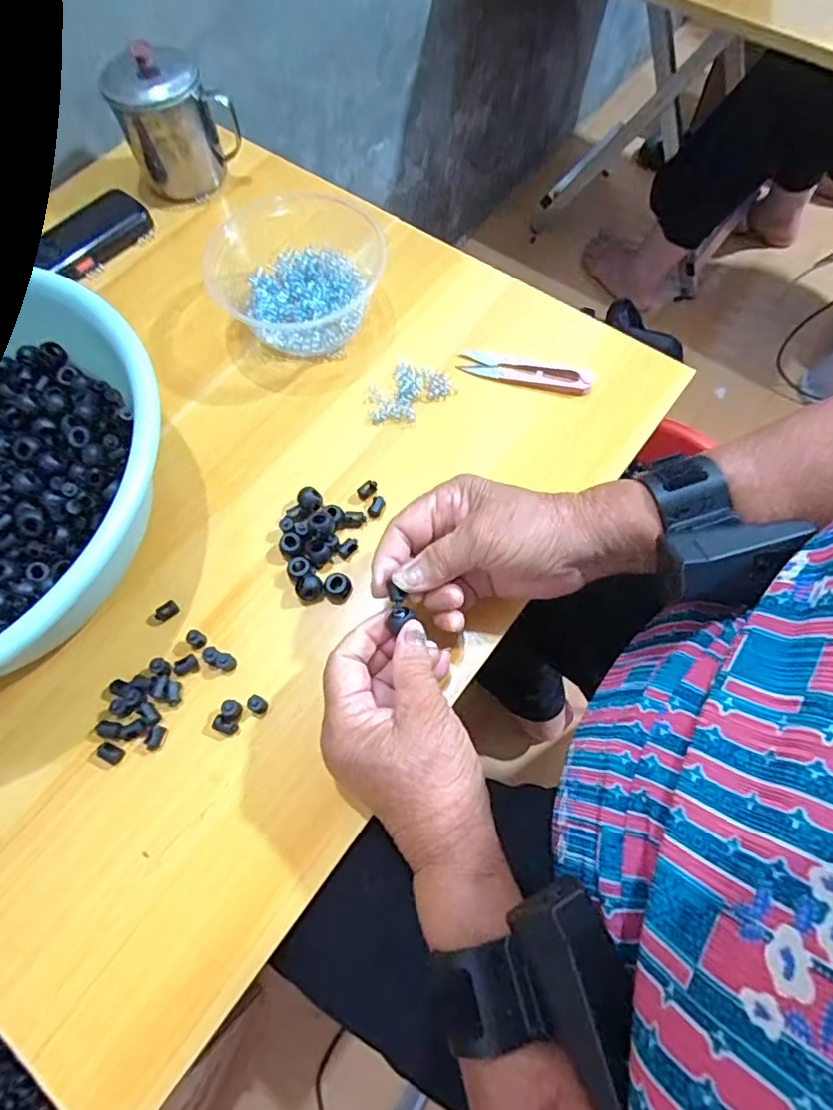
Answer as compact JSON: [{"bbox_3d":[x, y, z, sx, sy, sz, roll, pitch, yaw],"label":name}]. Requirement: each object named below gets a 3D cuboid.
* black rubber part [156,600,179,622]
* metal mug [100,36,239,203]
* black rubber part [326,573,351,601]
[{"bbox_3d":[-0.166,0.037,0.382,0.015,0.004,0.010,-35,69,-11],"label":"black rubber part"},{"bbox_3d":[-0.207,-0.378,0.502,0.087,0.095,0.070,-43,71,-14],"label":"metal mug"},{"bbox_3d":[-0.052,0.020,0.381,0.014,0.013,0.018,19,69,11],"label":"black rubber part"}]

